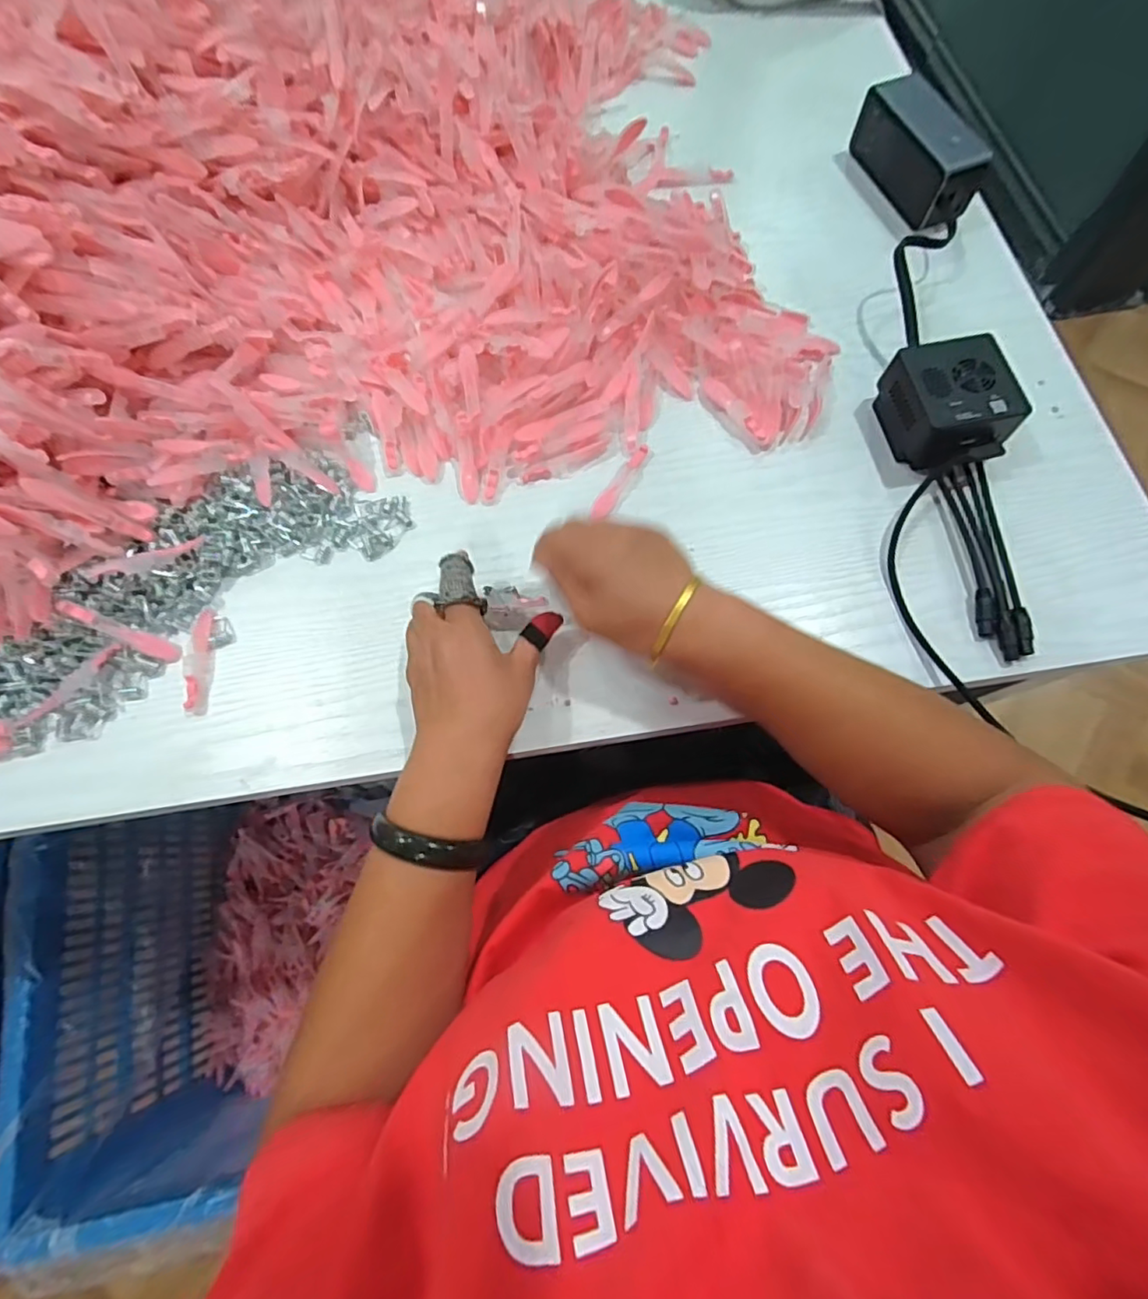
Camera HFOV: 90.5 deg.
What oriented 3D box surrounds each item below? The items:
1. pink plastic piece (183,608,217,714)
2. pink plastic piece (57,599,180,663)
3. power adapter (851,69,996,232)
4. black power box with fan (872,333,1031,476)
[{"bbox_3d":[-0.276,0.008,0.419,0.019,0.007,0.081,-7,71,0],"label":"pink plastic piece"},{"bbox_3d":[-0.329,-0.012,0.412,0.081,0.004,0.014,29,73,-19],"label":"pink plastic piece"},{"bbox_3d":[0.304,-0.434,0.501,0.048,0.056,0.130,-16,72,-3],"label":"power adapter"},{"bbox_3d":[0.278,-0.178,0.420,0.072,0.052,0.083,-13,71,-2],"label":"black power box with fan"}]

